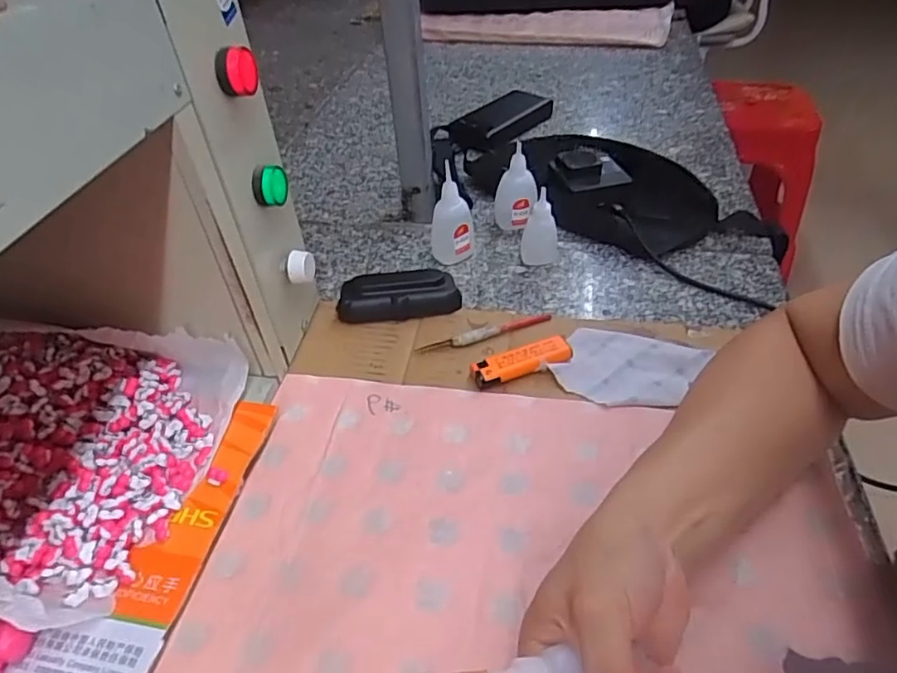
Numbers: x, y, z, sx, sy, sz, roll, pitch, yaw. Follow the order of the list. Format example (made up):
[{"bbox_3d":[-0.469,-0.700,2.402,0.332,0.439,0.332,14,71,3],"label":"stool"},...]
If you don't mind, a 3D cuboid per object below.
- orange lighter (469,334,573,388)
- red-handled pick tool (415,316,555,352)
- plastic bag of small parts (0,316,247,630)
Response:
[{"bbox_3d":[0.059,0.020,0.465,0.082,0.015,0.022,-15,44,-15],"label":"orange lighter"},{"bbox_3d":[0.032,-0.004,0.495,0.118,0.014,0.012,-13,44,-13],"label":"red-handled pick tool"},{"bbox_3d":[-0.296,0.064,0.398,0.271,0.053,0.193,11,44,12],"label":"plastic bag of small parts"}]

